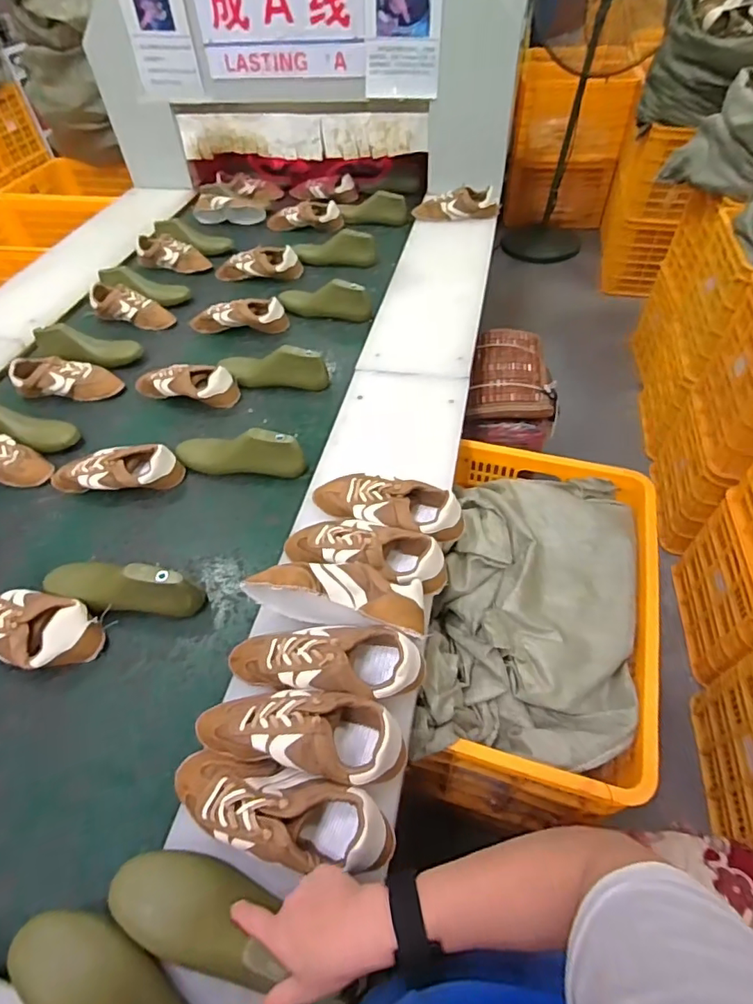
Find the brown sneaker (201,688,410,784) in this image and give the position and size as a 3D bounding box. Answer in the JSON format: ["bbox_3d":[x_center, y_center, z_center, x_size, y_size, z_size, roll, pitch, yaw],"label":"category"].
[{"bbox_3d":[-0.091,0.267,0.596,0.241,0.085,0.089,7,53,9],"label":"brown sneaker"}]

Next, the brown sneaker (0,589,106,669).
[{"bbox_3d":[-0.528,0.182,0.757,0.242,0.086,0.099,12,54,13],"label":"brown sneaker"}]

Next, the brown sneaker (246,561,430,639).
[{"bbox_3d":[-0.056,0.127,0.691,0.246,0.088,0.073,9,53,11],"label":"brown sneaker"}]

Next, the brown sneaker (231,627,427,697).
[{"bbox_3d":[-0.070,0.199,0.649,0.248,0.081,0.086,4,53,7],"label":"brown sneaker"}]

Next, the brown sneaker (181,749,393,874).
[{"bbox_3d":[-0.111,0.329,0.543,0.246,0.082,0.085,11,54,12],"label":"brown sneaker"}]

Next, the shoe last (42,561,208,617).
[{"bbox_3d":[-0.397,0.134,0.787,0.248,0.083,0.068,5,53,7],"label":"shoe last"}]

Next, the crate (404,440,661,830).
[{"bbox_3d":[0.300,0.217,0.983,0.365,0.375,0.632,10,54,11],"label":"crate"}]

